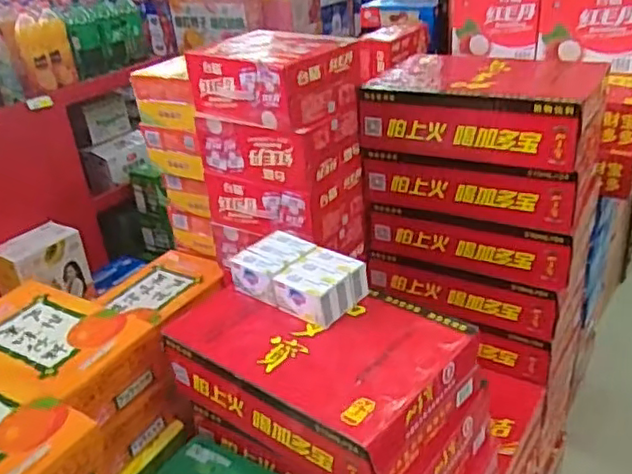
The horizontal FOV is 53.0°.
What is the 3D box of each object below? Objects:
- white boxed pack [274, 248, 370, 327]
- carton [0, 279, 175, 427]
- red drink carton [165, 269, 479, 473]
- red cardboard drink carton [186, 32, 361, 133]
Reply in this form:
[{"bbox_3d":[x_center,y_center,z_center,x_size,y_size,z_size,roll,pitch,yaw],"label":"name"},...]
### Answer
[{"bbox_3d":[0.010,0.077,0.997,0.118,0.062,0.104,-29,36,-36],"label":"white boxed pack"},{"bbox_3d":[-0.485,0.219,1.160,0.371,0.132,0.222,11,33,29],"label":"carton"},{"bbox_3d":[0.004,0.195,0.972,0.408,0.122,0.265,18,37,37],"label":"red drink carton"},{"bbox_3d":[-0.082,-0.303,1.220,0.296,0.137,0.188,15,35,34],"label":"red cardboard drink carton"}]

